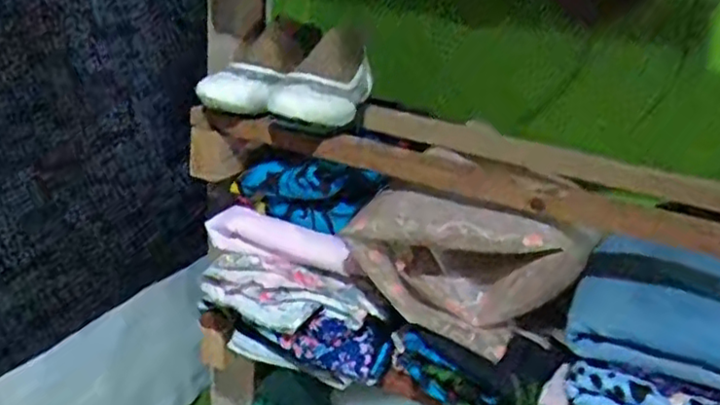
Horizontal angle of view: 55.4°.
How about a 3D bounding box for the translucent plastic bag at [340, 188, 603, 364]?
[{"bbox_3d":[0.097,0.061,0.648,0.216,0.125,0.063,13,22,19],"label":"translucent plastic bag"}]

